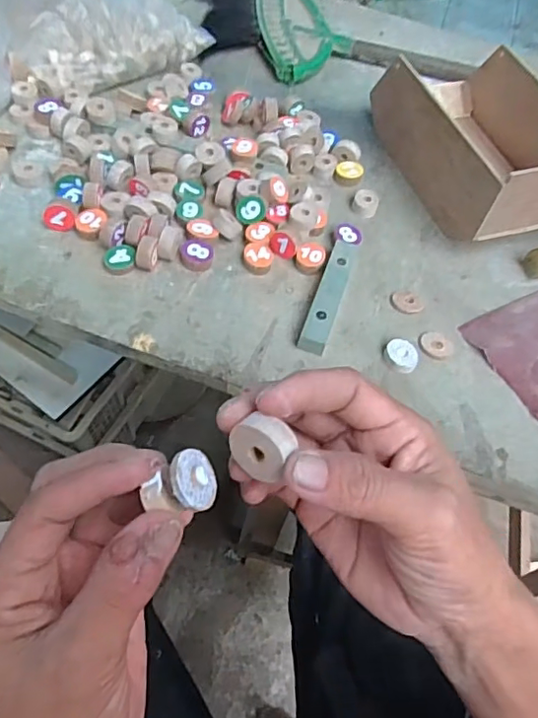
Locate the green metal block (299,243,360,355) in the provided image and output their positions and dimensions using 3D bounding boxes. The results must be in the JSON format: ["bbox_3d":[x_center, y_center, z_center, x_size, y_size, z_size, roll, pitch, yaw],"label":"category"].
[{"bbox_3d":[0.048,-0.052,0.442,0.021,0.015,0.111,18,56,4],"label":"green metal block"}]

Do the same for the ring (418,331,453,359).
[{"bbox_3d":[0.131,-0.012,0.436,0.024,0.004,0.027,-20,61,-20],"label":"ring"}]

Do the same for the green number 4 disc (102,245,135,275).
[{"bbox_3d":[-0.118,-0.079,0.441,0.026,0.008,0.025,4,56,-5],"label":"green number 4 disc"}]

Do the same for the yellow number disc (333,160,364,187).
[{"bbox_3d":[0.077,-0.178,0.530,0.025,0.013,0.025,23,56,8],"label":"yellow number disc"}]

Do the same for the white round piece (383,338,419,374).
[{"bbox_3d":[0.101,-0.002,0.424,0.026,0.008,0.023,29,57,11],"label":"white round piece"}]

